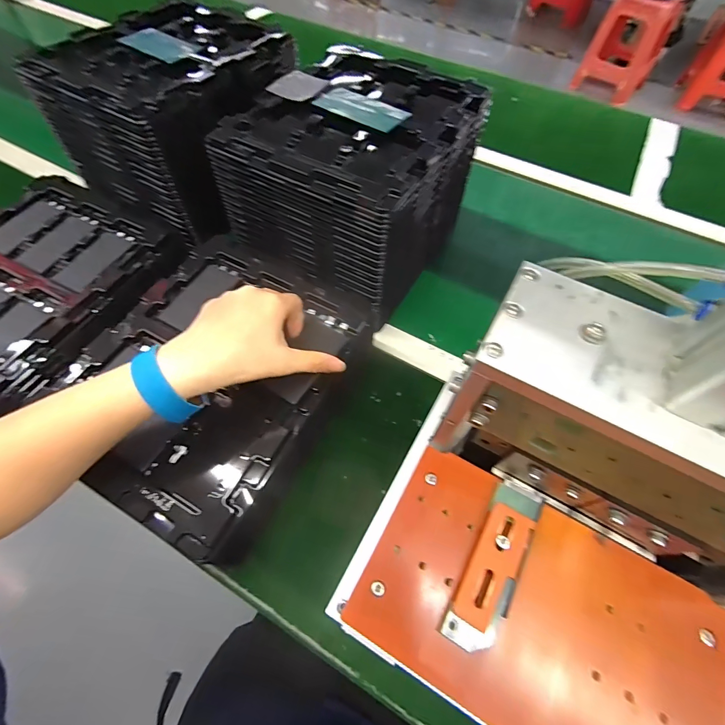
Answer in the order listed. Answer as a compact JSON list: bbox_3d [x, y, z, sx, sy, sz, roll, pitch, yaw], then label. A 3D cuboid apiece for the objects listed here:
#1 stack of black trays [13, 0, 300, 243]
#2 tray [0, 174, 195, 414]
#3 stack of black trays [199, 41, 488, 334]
[{"bbox_3d":[-0.258,-0.344,0.523,0.229,0.154,0.249,21,62,10],"label":"stack of black trays"},{"bbox_3d":[-0.370,-0.093,0.421,0.230,0.031,0.269,28,64,13],"label":"tray"},{"bbox_3d":[-0.002,-0.228,0.481,0.220,0.173,0.269,28,64,13],"label":"stack of black trays"}]

